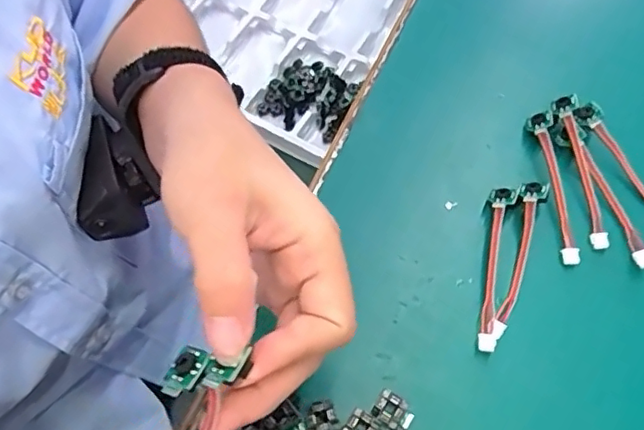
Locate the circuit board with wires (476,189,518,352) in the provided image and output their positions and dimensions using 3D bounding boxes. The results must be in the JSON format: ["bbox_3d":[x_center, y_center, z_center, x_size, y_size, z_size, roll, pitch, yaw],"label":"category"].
[{"bbox_3d":[0.087,0.027,0.299,0.012,0.017,0.085,11,65,8],"label":"circuit board with wires"}]

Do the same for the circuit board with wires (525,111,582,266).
[{"bbox_3d":[0.127,-0.017,0.315,0.013,0.011,0.087,-5,64,0],"label":"circuit board with wires"}]

